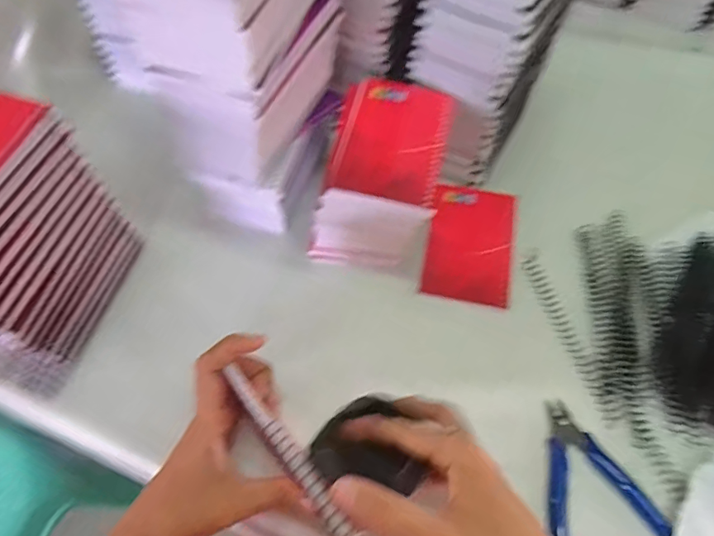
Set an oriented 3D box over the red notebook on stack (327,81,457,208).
[{"bbox_3d":[0.030,-0.108,0.419,0.092,0.008,0.127,9,60,5],"label":"red notebook on stack"}]

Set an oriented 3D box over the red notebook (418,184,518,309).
[{"bbox_3d":[0.109,-0.026,0.480,0.079,0.008,0.122,11,60,6],"label":"red notebook"}]

